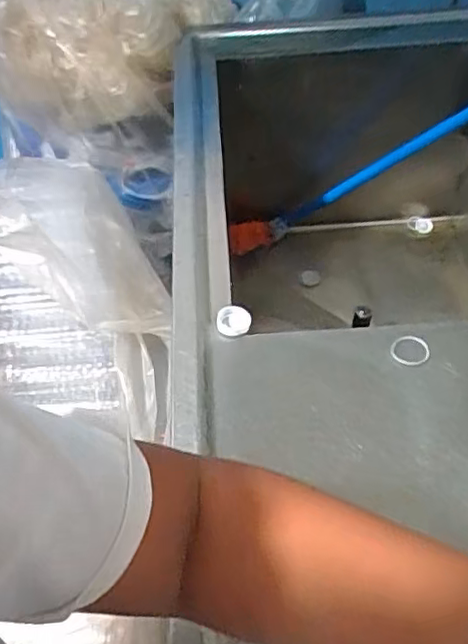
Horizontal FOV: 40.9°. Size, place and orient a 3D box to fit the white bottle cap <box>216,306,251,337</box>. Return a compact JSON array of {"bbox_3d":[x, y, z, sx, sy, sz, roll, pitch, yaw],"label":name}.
[{"bbox_3d":[0.000,-0.001,0.595,0.032,0.009,0.028,6,90,-6],"label":"white bottle cap"}]

